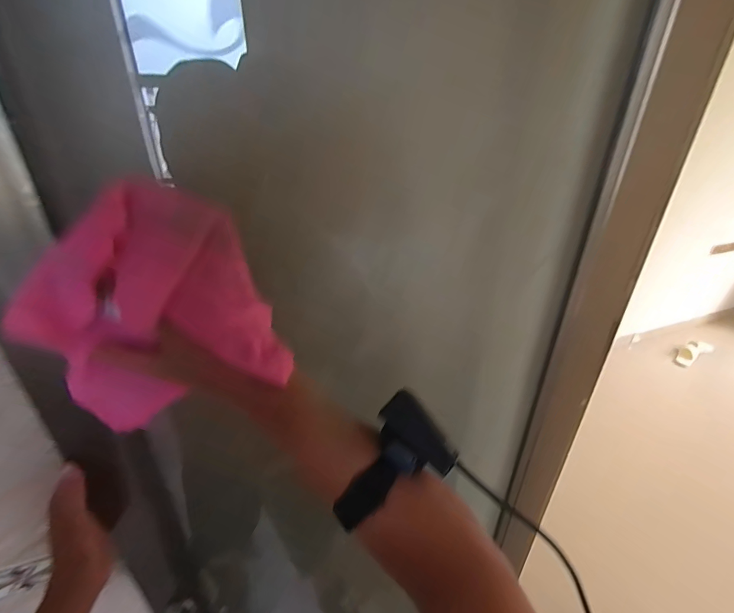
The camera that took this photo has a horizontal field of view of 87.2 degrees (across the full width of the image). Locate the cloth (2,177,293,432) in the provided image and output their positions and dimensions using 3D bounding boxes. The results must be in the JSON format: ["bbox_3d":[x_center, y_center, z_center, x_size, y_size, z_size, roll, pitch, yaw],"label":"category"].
[{"bbox_3d":[-0.165,0.012,0.317,0.183,0.205,0.048,-2,30,-3],"label":"cloth"}]

